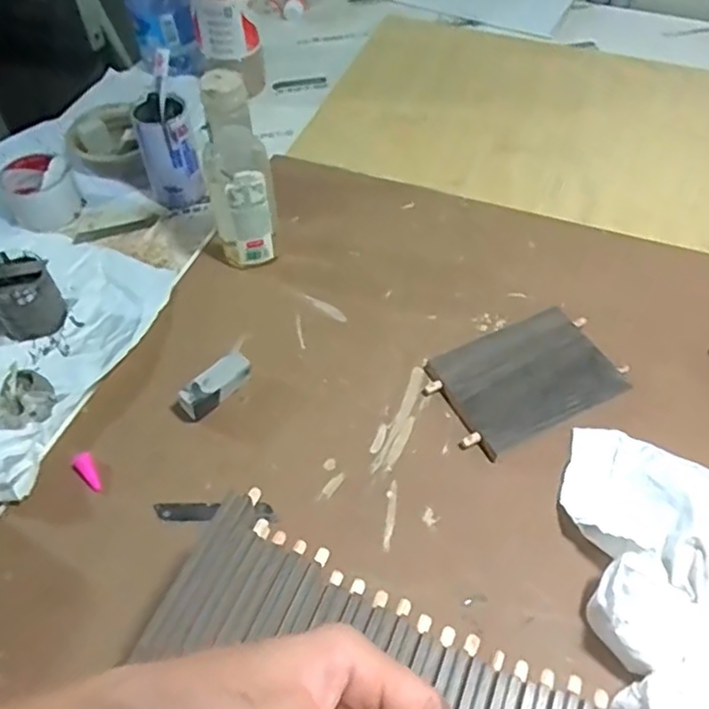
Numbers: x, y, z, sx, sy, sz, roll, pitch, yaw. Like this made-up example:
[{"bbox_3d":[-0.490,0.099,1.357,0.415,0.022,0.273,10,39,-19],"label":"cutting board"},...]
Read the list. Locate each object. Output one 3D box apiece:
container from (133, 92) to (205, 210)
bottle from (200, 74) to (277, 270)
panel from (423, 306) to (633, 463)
[{"bbox_3d":[-0.220,-0.237,0.775,0.064,0.118,0.068,-15,54,-10],"label":"container"},{"bbox_3d":[-0.116,-0.173,0.648,0.059,0.195,0.060,-10,53,-7],"label":"bottle"},{"bbox_3d":[0.158,0.021,0.610,0.162,0.017,0.111,-22,55,-15],"label":"panel"}]

